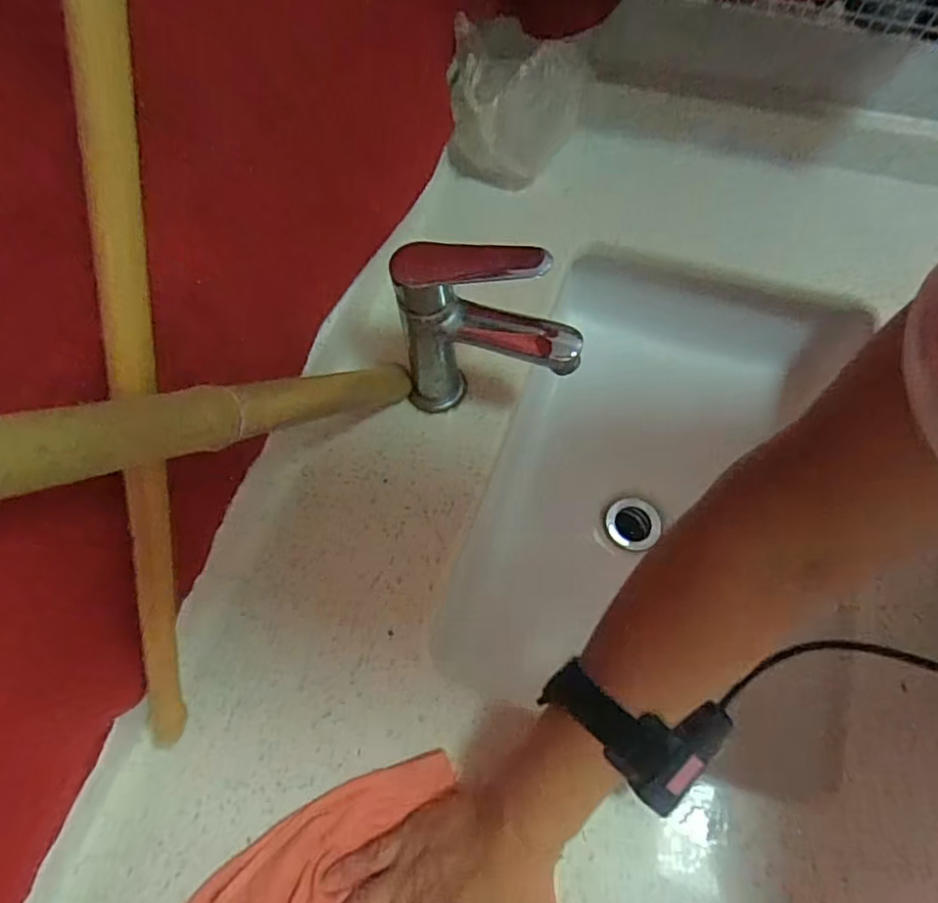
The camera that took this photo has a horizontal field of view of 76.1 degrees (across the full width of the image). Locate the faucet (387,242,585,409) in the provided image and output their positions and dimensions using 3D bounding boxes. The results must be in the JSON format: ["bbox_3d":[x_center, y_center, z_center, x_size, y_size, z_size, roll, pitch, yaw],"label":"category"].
[{"bbox_3d":[0.015,-0.085,0.474,0.141,0.157,0.059,15,65,9],"label":"faucet"}]

